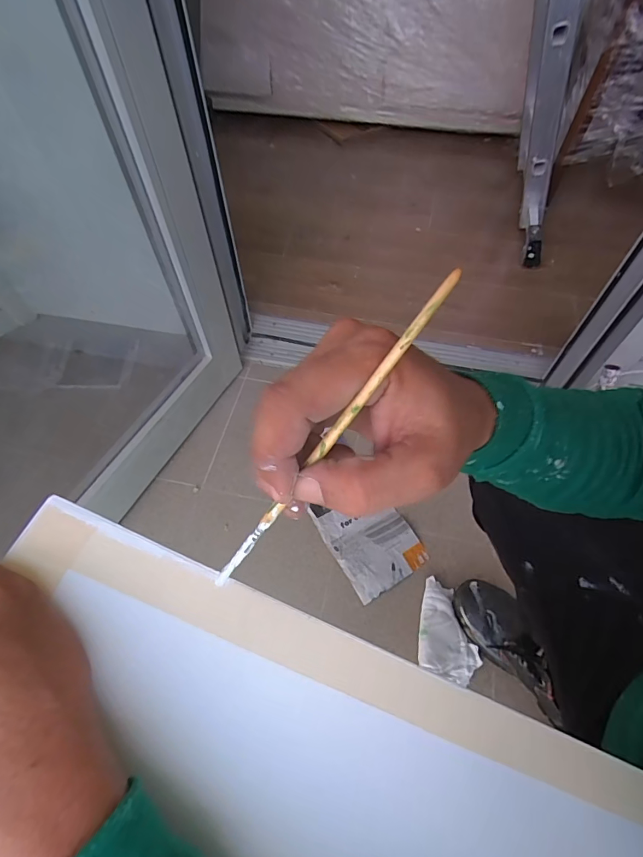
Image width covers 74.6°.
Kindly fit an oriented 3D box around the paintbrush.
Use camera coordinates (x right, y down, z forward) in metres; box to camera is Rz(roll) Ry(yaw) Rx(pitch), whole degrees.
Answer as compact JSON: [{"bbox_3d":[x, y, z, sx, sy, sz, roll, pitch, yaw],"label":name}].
[{"bbox_3d":[-0.001,0.010,0.181,0.006,0.005,0.174,45,112,23],"label":"paintbrush"}]

